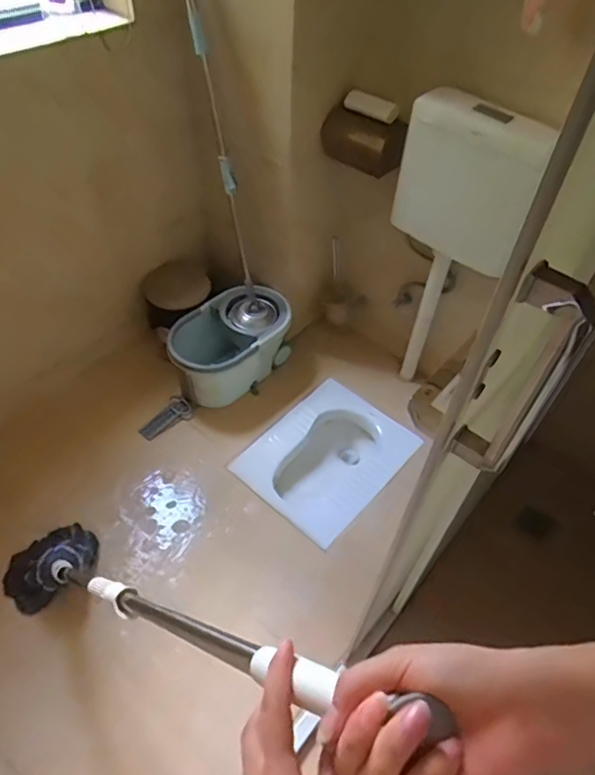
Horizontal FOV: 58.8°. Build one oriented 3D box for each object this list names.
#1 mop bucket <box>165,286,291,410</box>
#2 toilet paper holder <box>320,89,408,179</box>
[{"bbox_3d":[-0.216,-0.155,1.787,0.432,0.224,0.238,-27,58,-21],"label":"mop bucket"},{"bbox_3d":[0.189,-0.697,1.452,0.229,0.159,0.130,26,56,16],"label":"toilet paper holder"}]

